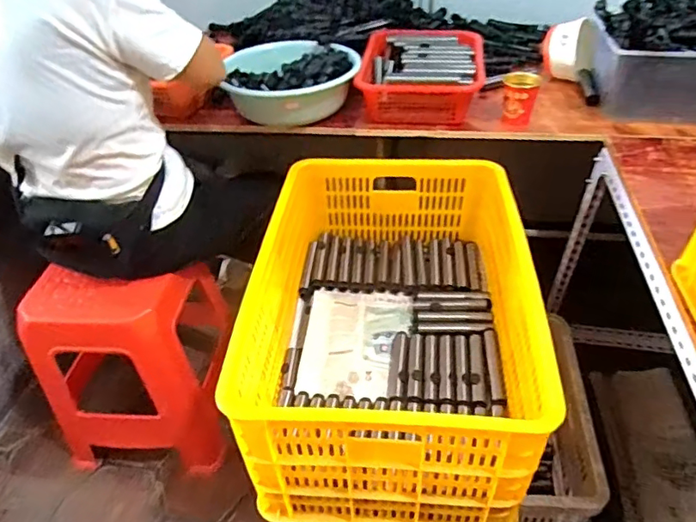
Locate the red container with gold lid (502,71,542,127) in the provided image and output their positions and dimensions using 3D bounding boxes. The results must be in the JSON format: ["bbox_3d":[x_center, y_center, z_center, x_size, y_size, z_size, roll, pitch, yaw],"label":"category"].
[{"bbox_3d":[0.337,-0.315,1.023,0.068,0.087,0.065,8,42,12],"label":"red container with gold lid"}]

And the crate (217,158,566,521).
[{"bbox_3d":[0.073,0.101,0.931,0.422,0.303,0.598,1,41,5],"label":"crate"}]

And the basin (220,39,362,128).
[{"bbox_3d":[-0.113,-0.389,1.123,0.257,0.112,0.257,-2,41,2],"label":"basin"}]

